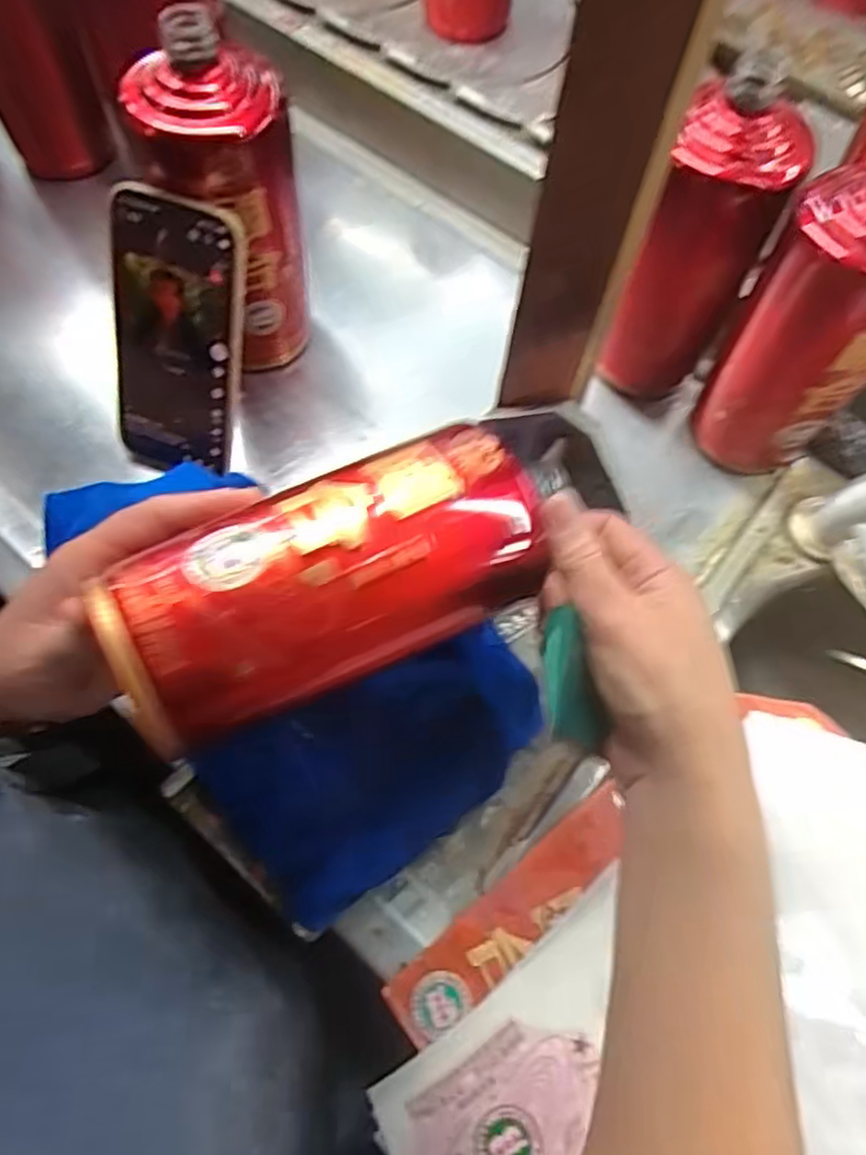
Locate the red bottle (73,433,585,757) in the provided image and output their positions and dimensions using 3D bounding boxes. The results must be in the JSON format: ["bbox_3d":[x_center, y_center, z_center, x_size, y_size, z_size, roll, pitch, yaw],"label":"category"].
[{"bbox_3d":[-0.024,-0.007,0.279,0.195,0.056,0.067,-24,69,-23],"label":"red bottle"}]

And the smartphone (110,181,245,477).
[{"bbox_3d":[-0.147,-0.133,0.409,0.072,0.160,0.012,18,38,2],"label":"smartphone"}]

